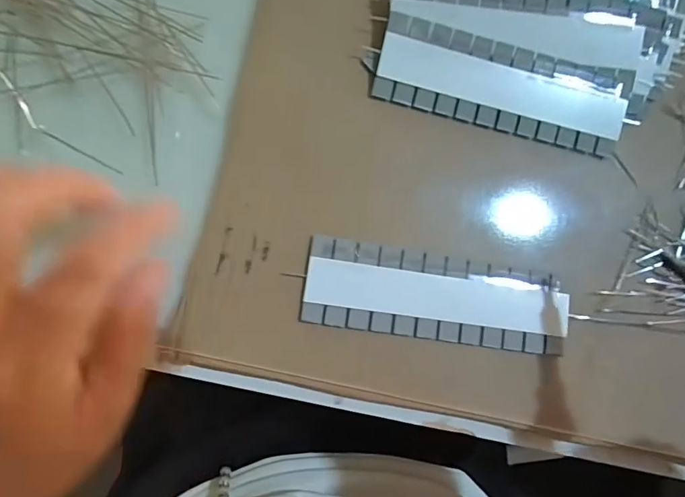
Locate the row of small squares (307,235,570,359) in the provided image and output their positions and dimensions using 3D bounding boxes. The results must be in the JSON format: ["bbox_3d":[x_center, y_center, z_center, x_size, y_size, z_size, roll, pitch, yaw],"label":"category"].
[{"bbox_3d":[0.046,0.023,0.211,0.124,0.005,0.039,9,85,-7],"label":"row of small squares"}]

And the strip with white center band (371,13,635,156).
[{"bbox_3d":[0.081,-0.081,0.222,0.124,0.010,0.044,14,84,-7],"label":"strip with white center band"}]

